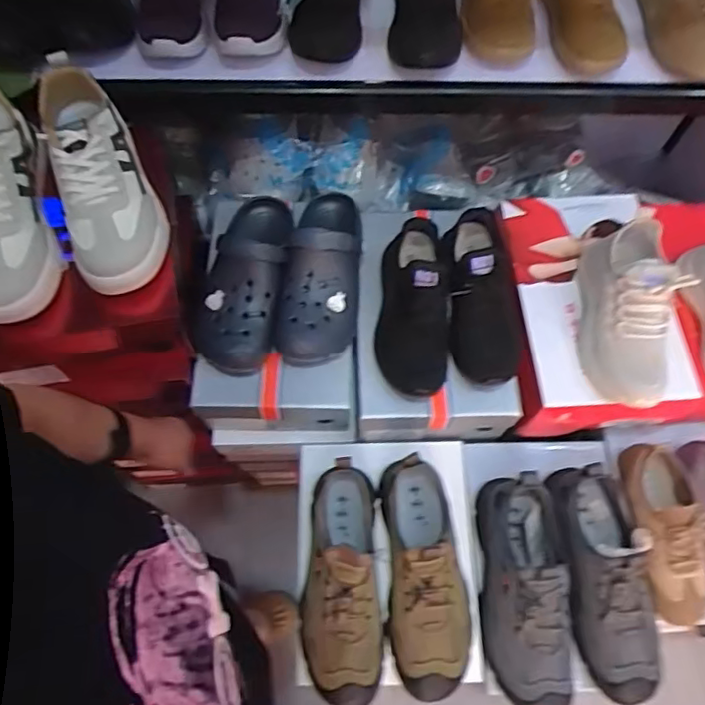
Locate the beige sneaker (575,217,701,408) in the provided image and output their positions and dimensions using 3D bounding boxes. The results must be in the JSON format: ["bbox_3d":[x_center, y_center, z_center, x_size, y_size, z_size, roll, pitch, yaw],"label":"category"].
[{"bbox_3d":[0.335,-0.055,0.726,0.078,0.110,0.225,8,64,2],"label":"beige sneaker"}]

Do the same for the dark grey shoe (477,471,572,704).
[{"bbox_3d":[0.210,0.279,0.708,0.093,0.104,0.257,6,64,1],"label":"dark grey shoe"}]

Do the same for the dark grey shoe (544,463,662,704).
[{"bbox_3d":[0.307,0.270,0.707,0.082,0.090,0.247,-5,64,-5],"label":"dark grey shoe"}]

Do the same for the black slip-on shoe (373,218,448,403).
[{"bbox_3d":[0.076,-0.060,0.753,0.086,0.087,0.221,-2,79,-3],"label":"black slip-on shoe"}]

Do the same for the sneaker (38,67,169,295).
[{"bbox_3d":[-0.278,-0.197,0.666,0.092,0.081,0.252,-18,66,-11],"label":"sneaker"}]

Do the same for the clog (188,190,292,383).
[{"bbox_3d":[-0.140,-0.108,0.783,0.106,0.085,0.255,10,64,3],"label":"clog"}]

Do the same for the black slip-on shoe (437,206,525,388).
[{"bbox_3d":[0.159,-0.072,0.763,0.087,0.085,0.222,-4,78,-4],"label":"black slip-on shoe"}]

